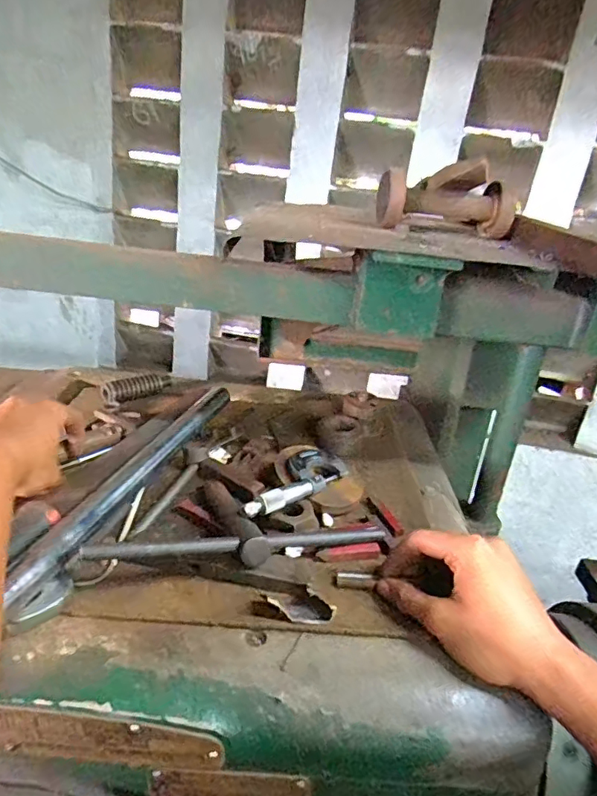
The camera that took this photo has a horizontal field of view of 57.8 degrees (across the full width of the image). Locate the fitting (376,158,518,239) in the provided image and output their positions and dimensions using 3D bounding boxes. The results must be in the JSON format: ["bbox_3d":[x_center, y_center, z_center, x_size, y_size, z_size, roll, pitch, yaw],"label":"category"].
[{"bbox_3d":[0.161,-0.213,0.572,0.116,0.068,0.102,-13,31,-39],"label":"fitting"}]

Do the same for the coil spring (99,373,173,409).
[{"bbox_3d":[-0.205,-0.015,0.693,0.031,0.023,0.098,22,28,31],"label":"coil spring"}]

